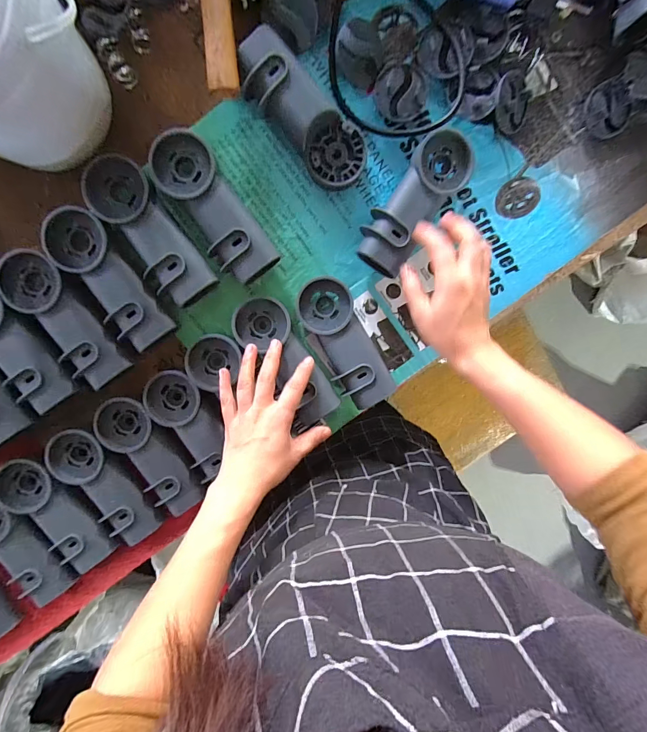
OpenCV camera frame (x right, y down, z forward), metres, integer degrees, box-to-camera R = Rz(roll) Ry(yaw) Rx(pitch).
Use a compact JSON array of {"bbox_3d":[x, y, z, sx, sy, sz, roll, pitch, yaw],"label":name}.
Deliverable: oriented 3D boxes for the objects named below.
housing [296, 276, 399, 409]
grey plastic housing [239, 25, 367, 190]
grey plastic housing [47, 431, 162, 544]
[{"bbox_3d":[0.024,-0.027,0.421,0.063,0.037,0.158,-27,103,1],"label":"housing"},{"bbox_3d":[-0.020,-0.265,0.373,0.162,0.038,0.066,44,95,-12],"label":"grey plastic housing"},{"bbox_3d":[-0.265,0.145,0.431,0.072,0.020,0.158,-38,103,3],"label":"grey plastic housing"}]

